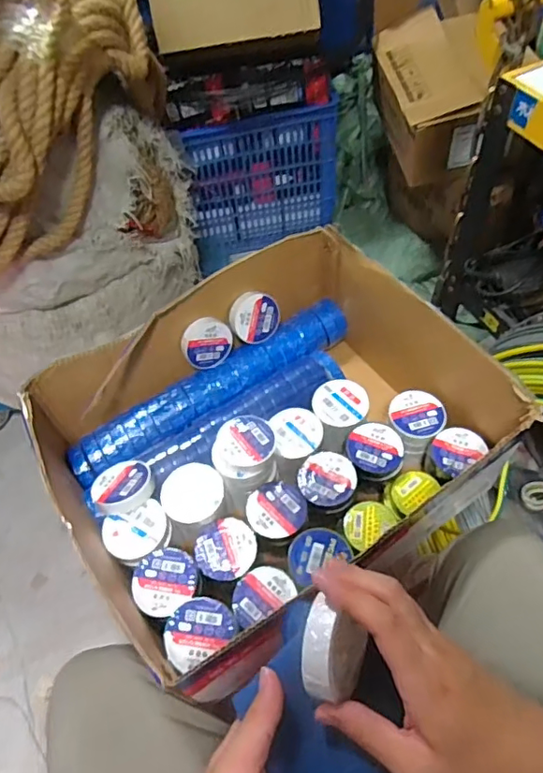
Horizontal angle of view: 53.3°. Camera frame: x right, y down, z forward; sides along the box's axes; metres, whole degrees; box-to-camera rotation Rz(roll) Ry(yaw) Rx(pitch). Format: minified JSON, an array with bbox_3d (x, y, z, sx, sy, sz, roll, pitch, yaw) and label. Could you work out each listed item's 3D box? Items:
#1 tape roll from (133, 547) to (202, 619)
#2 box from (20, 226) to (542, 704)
[{"bbox_3d":[-0.110,0.204,0.567,0.066,0.016,0.066,-3,55,4],"label":"tape roll"},{"bbox_3d":[-0.016,0.045,0.651,0.446,0.164,0.401,-32,58,-15],"label":"box"}]

